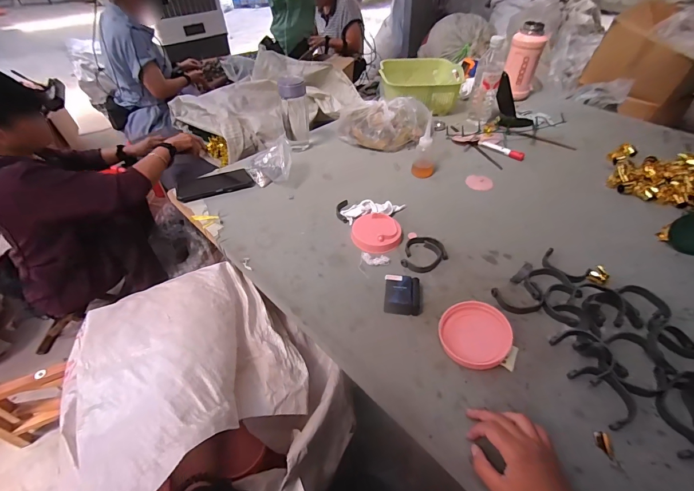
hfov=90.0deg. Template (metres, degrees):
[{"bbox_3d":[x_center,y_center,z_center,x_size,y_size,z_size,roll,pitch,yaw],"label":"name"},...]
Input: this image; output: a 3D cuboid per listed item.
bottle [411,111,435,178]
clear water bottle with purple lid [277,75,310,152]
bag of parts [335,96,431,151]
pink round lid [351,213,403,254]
[{"bbox_3d":[0.185,-0.222,0.819,0.051,0.124,0.041,13,45,15],"label":"bottle"},{"bbox_3d":[-0.129,-0.324,0.882,0.066,0.173,0.066,-8,44,-7],"label":"clear water bottle with purple lid"},{"bbox_3d":[0.097,-0.326,0.942,0.246,0.101,0.114,5,44,6],"label":"bag of parts"},{"bbox_3d":[0.058,-0.027,0.674,0.096,0.018,0.094,6,44,8],"label":"pink round lid"}]

